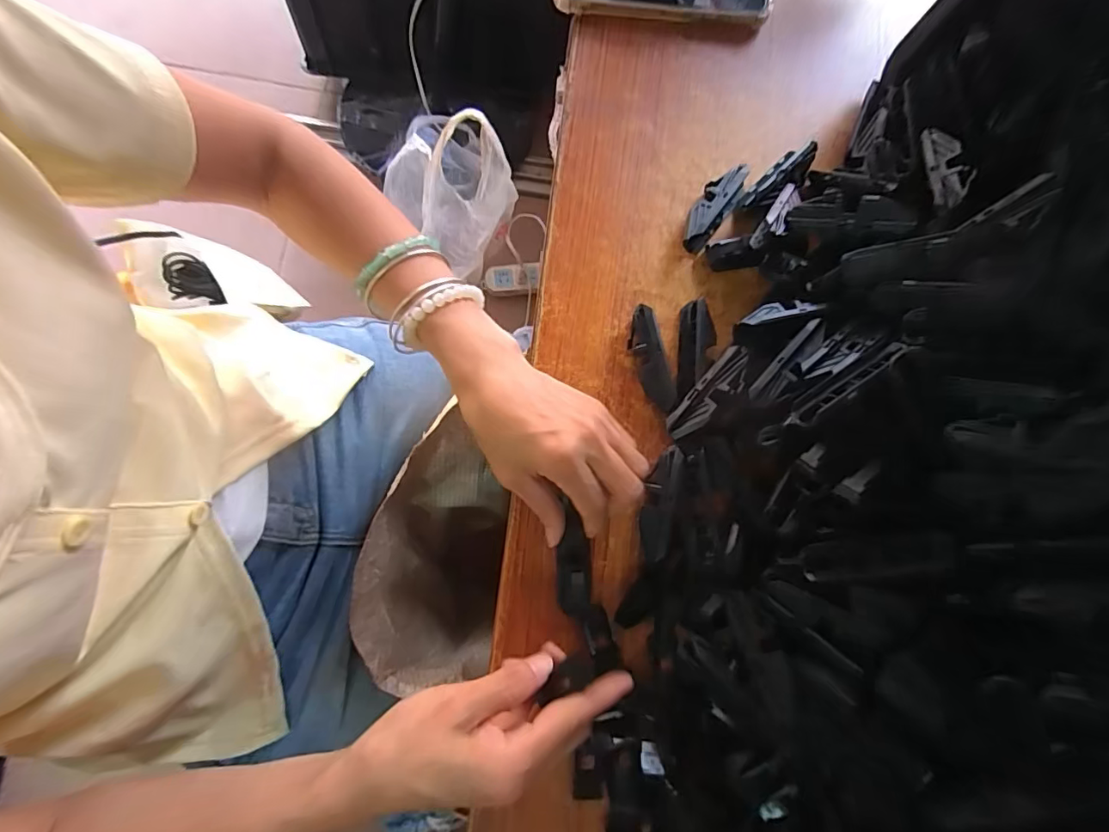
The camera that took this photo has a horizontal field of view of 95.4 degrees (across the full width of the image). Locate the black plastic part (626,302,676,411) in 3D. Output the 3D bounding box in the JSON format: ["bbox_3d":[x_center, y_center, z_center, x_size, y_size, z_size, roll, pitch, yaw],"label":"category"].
[{"bbox_3d":[0.064,-0.038,0.340,0.018,0.020,0.070,-14,82,-7],"label":"black plastic part"}]

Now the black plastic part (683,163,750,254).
[{"bbox_3d":[0.114,-0.151,0.365,0.024,0.020,0.068,36,80,2],"label":"black plastic part"}]

